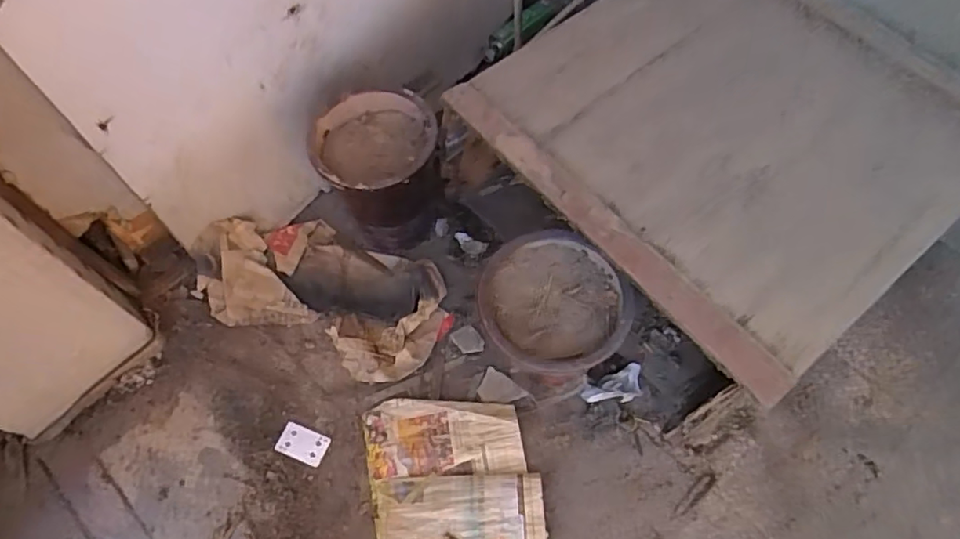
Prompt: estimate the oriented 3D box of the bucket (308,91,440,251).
[{"bbox_3d":[-0.208,-0.186,1.292,0.234,0.313,0.226,0,63,0],"label":"bucket"}]

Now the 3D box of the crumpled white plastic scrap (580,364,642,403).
[{"bbox_3d":[0.268,0.246,1.221,0.125,0.035,0.063,-21,65,-10],"label":"crumpled white plastic scrap"}]

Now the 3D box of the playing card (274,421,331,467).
[{"bbox_3d":[-0.355,0.350,1.204,0.100,0.005,0.062,19,65,7],"label":"playing card"}]

